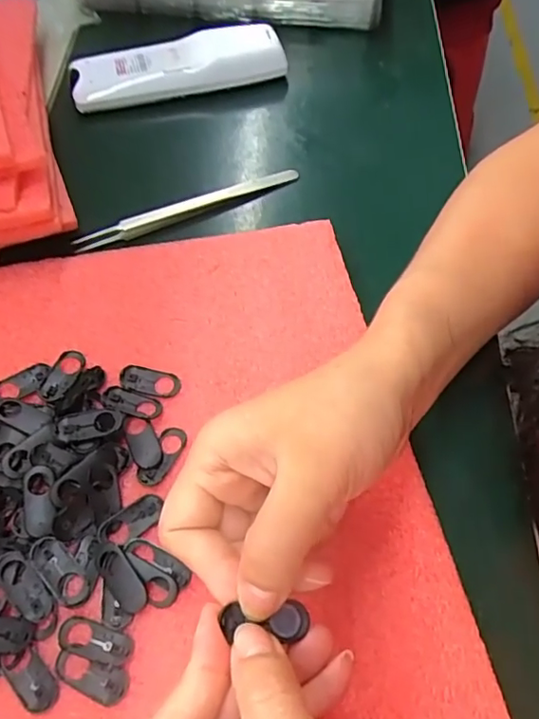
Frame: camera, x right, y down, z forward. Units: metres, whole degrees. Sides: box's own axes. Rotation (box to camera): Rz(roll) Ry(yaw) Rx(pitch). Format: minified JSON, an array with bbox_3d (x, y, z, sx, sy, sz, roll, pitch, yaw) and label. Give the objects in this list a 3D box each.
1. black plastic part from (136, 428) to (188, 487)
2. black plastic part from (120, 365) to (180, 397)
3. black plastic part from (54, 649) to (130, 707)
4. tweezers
[{"bbox_3d":[-0.052,0.047,0.275,0.013,0.004,0.032,23,62,12],"label":"black plastic part"},{"bbox_3d":[-0.062,0.011,0.295,0.031,0.004,0.015,10,60,5],"label":"black plastic part"},{"bbox_3d":[-0.072,0.128,0.228,0.031,0.004,0.014,13,60,7],"label":"black plastic part"},{"bbox_3d":[-0.049,-0.098,0.365,0.152,0.009,0.012,-26,63,-15],"label":"tweezers"}]

